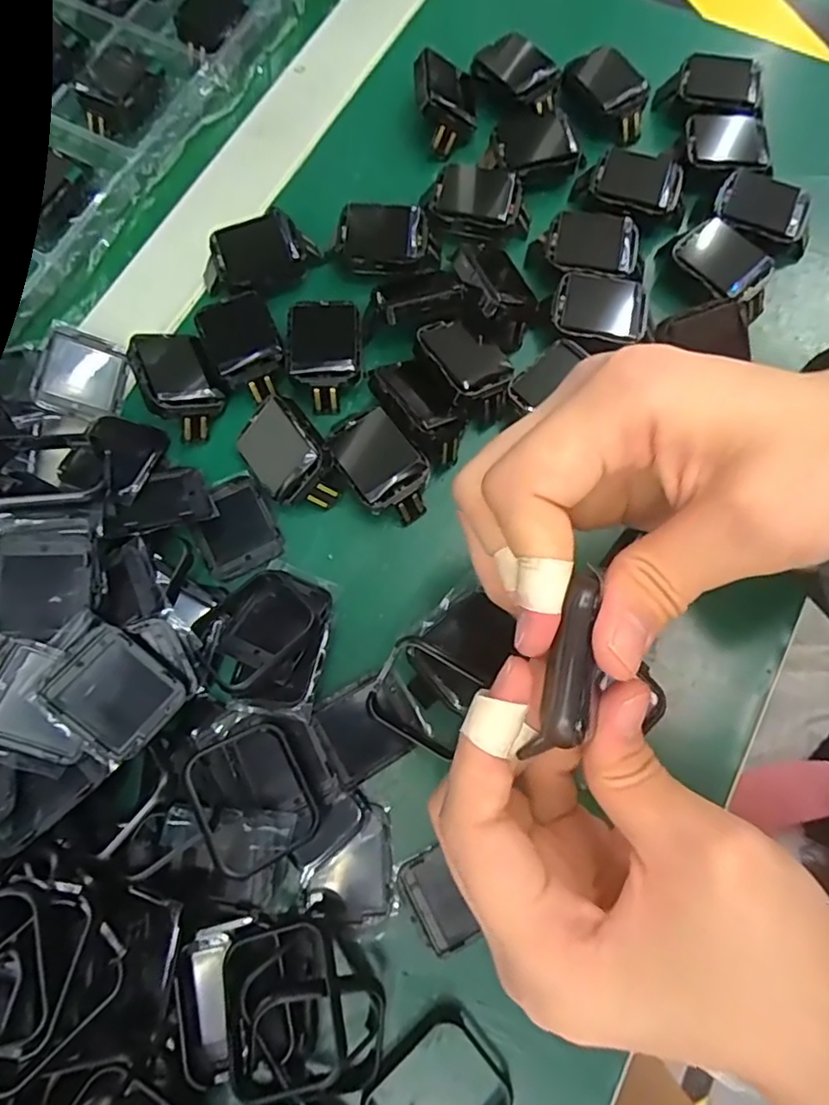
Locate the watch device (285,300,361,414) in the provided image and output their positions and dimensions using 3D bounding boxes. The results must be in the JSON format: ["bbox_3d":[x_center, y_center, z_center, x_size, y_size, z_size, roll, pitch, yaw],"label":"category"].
[{"bbox_3d":[-0.040,-0.087,0.260,0.032,0.019,0.047,-1,75,-1],"label":"watch device"}]

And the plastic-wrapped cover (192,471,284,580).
[{"bbox_3d":[-0.076,-0.011,0.248,0.032,0.004,0.041,-26,76,-7],"label":"plastic-wrapped cover"}]

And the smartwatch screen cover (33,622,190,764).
[{"bbox_3d":[-0.103,0.048,0.204,0.039,0.005,0.033,44,74,-8],"label":"smartwatch screen cover"}]

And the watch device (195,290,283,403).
[{"bbox_3d":[-0.074,-0.090,0.262,0.031,0.019,0.042,-26,76,-7],"label":"watch device"}]

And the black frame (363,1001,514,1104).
[{"bbox_3d":[0.009,0.180,0.195,0.047,0.005,0.040,-40,78,-10],"label":"black frame"}]

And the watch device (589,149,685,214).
[{"bbox_3d":[0.106,-0.174,0.281,0.040,0.010,0.030,16,75,4],"label":"watch device"}]

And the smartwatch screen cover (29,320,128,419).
[{"bbox_3d":[-0.145,-0.078,0.259,0.033,0.005,0.040,12,71,-26],"label":"smartwatch screen cover"}]

